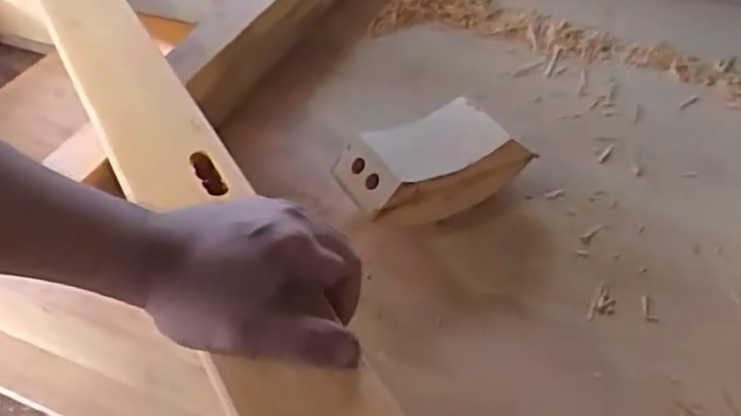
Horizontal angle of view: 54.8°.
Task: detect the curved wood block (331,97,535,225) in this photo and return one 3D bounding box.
[{"bbox_3d":[0.052,-0.036,0.632,0.152,0.061,0.085,-25,49,-20],"label":"curved wood block"}]

